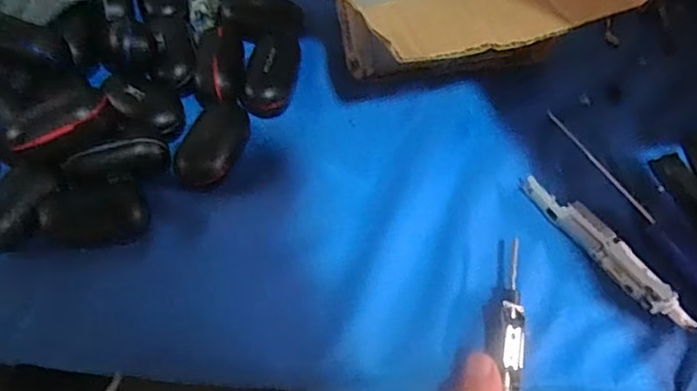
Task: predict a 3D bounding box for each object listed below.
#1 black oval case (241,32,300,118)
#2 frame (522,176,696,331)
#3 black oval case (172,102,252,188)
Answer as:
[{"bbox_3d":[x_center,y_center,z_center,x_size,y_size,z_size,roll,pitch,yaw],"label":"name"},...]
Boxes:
[{"bbox_3d":[-0.056,-0.094,0.447,0.034,0.023,0.075,4,59,4],"label":"black oval case"},{"bbox_3d":[0.161,0.032,0.382,0.020,0.015,0.127,-32,63,-17],"label":"frame"},{"bbox_3d":[-0.090,-0.037,0.415,0.029,0.029,0.064,24,62,15],"label":"black oval case"}]

